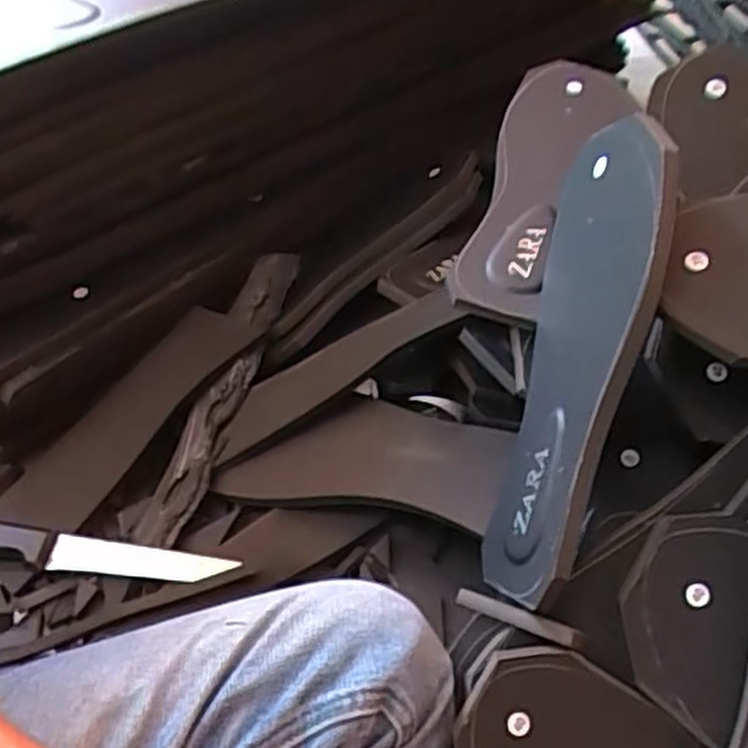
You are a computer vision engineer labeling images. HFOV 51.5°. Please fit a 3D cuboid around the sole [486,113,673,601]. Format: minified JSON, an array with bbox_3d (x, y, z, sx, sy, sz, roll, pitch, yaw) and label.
[{"bbox_3d":[0.106,-0.007,0.406,0.012,0.098,0.250,15,82,-19],"label":"sole"}]

